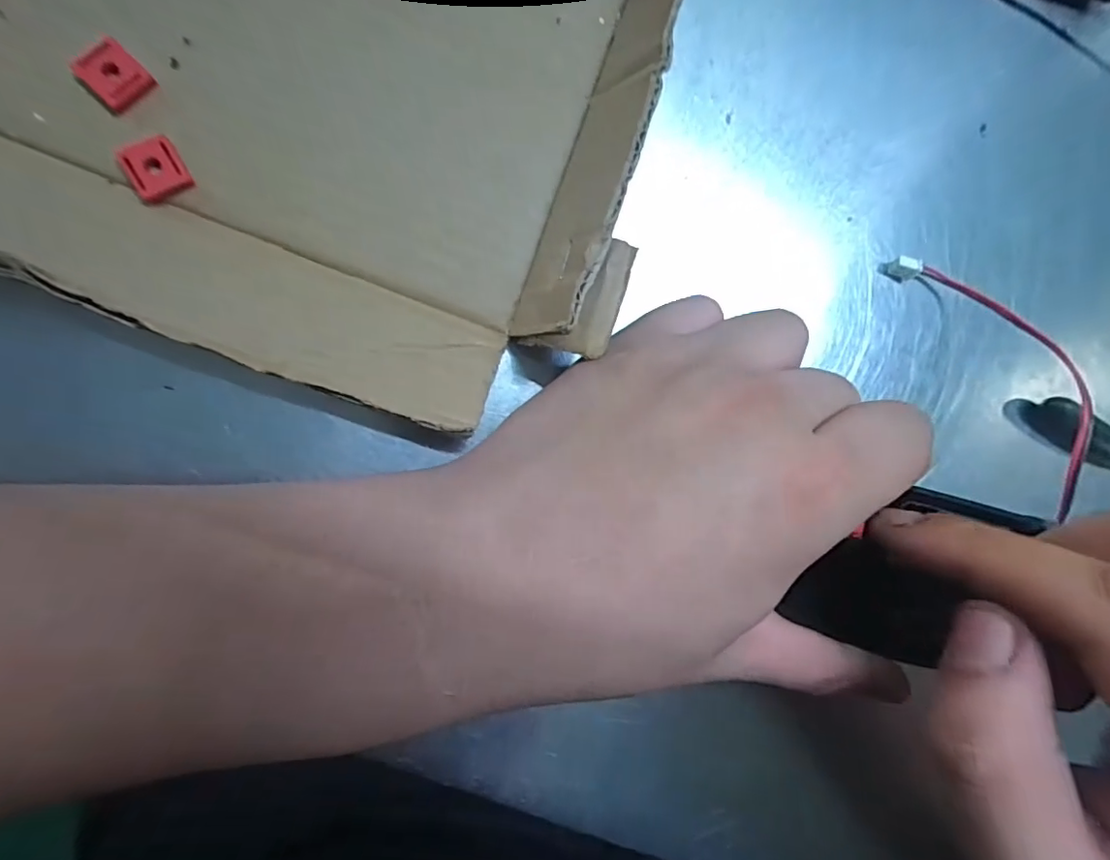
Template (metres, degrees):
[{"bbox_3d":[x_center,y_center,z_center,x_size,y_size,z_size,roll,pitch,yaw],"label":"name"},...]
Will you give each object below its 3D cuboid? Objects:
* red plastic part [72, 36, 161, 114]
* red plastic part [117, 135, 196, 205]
[{"bbox_3d":[-0.113,-0.091,0.137,0.013,0.004,0.014,44,84,-8],"label":"red plastic part"},{"bbox_3d":[-0.105,-0.068,0.141,0.014,0.004,0.014,-29,96,-8],"label":"red plastic part"}]

